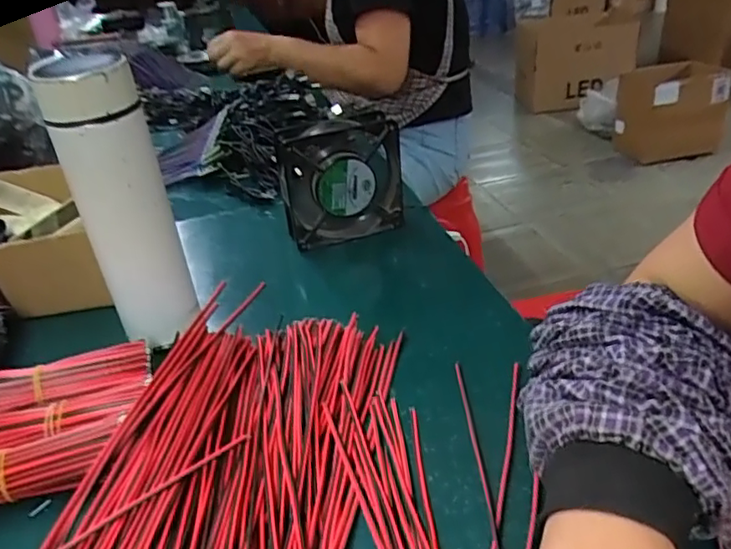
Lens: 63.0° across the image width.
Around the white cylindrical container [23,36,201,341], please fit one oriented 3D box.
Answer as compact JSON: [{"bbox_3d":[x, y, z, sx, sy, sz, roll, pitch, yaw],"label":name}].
[{"bbox_3d":[-0.181,-0.056,0.448,0.052,0.206,0.054,-5,30,3],"label":"white cylindrical container"}]

